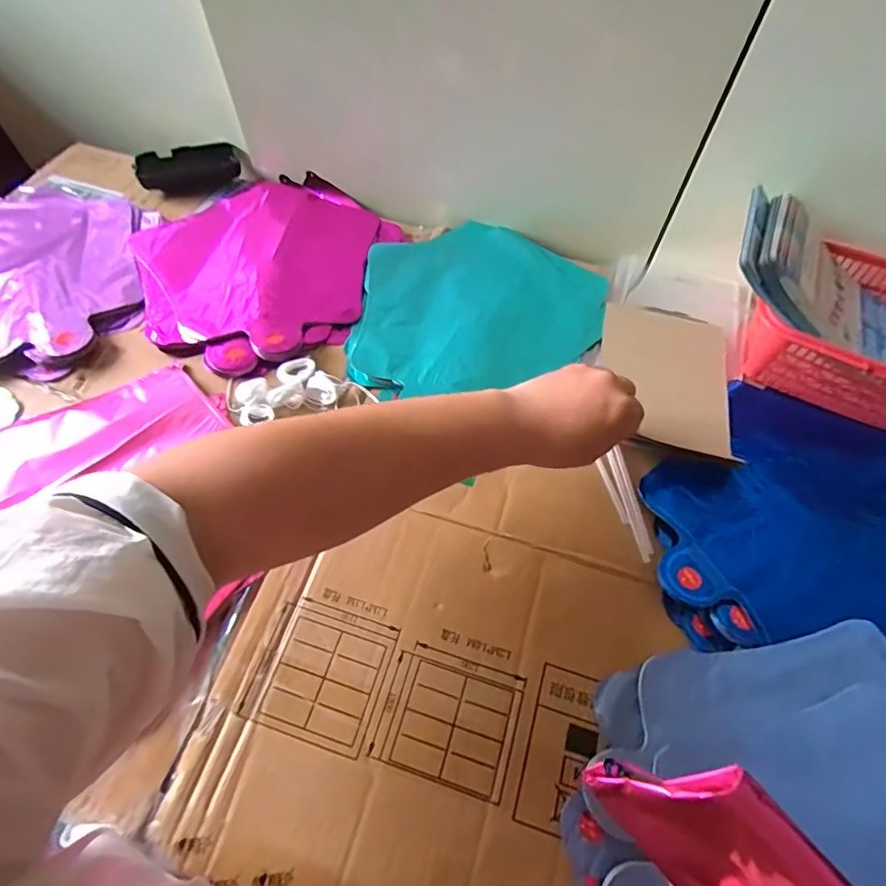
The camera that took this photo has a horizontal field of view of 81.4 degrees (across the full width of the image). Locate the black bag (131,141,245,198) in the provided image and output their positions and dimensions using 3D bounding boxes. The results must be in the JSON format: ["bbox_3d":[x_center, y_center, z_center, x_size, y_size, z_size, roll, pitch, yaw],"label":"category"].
[{"bbox_3d":[-0.289,-0.317,0.591,0.111,0.021,0.070,-11,61,-8],"label":"black bag"}]

